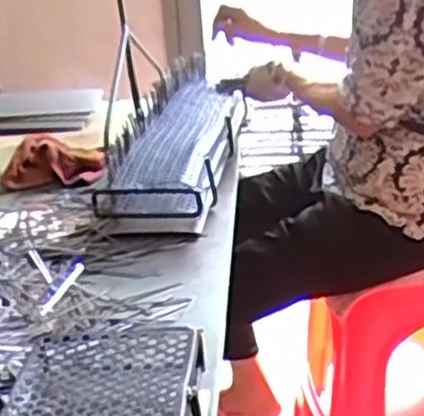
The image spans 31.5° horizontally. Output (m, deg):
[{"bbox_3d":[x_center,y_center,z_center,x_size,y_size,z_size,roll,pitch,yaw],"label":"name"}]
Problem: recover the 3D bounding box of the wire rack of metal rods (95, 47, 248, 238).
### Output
[{"bbox_3d":[-0.046,-0.139,1.325,0.160,0.105,0.640,-1,23,10],"label":"wire rack of metal rods"}]

